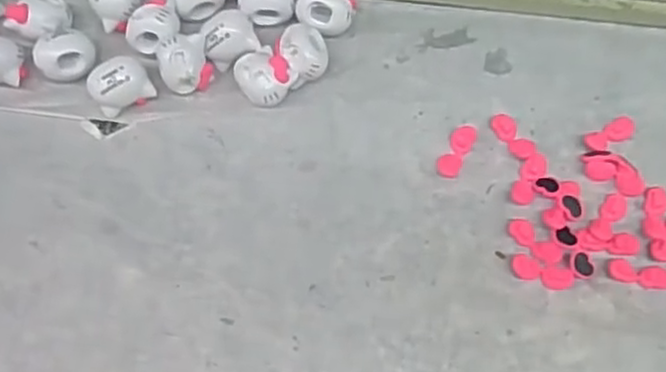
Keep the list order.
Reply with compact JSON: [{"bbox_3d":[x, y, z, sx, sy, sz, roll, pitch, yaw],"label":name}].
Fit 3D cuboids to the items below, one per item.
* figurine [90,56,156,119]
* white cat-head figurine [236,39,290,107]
[{"bbox_3d":[-0.093,-0.044,0.307,0.025,0.017,0.017,-25,72,-7],"label":"figurine"},{"bbox_3d":[-0.030,-0.048,0.307,0.023,0.014,0.028,-20,71,-6],"label":"white cat-head figurine"}]

